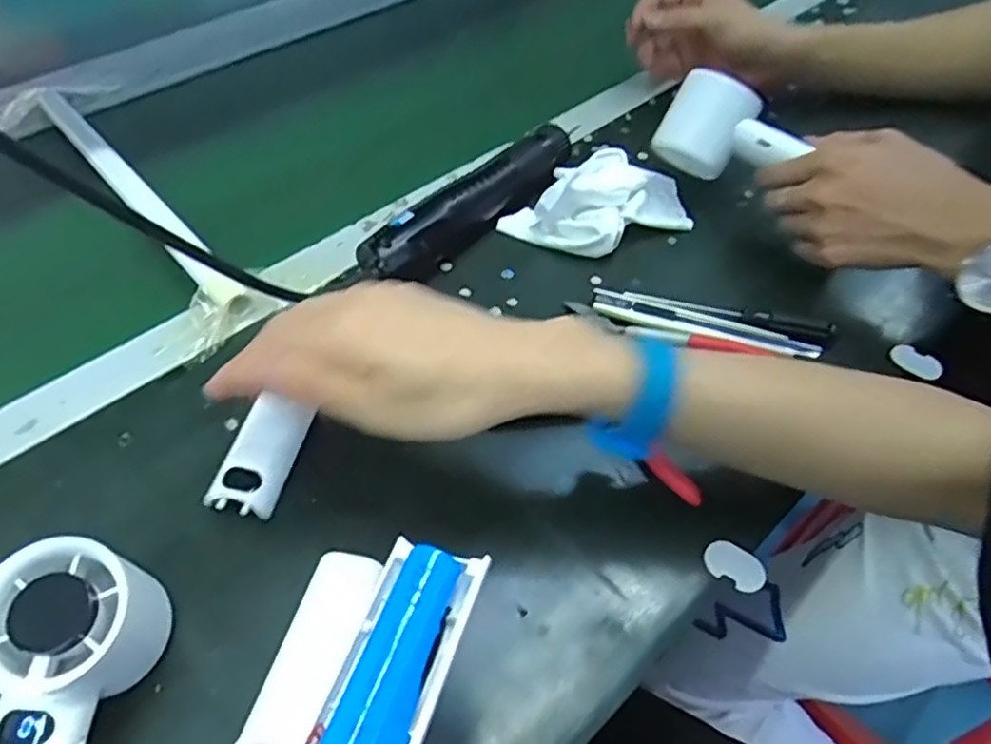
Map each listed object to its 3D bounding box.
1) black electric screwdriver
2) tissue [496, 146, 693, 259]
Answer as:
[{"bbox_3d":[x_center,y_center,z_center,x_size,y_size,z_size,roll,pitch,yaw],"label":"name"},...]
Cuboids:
[{"bbox_3d":[-0.013,-0.116,0.481,0.035,0.043,0.196,34,58,24],"label":"black electric screwdriver"},{"bbox_3d":[0.077,-0.125,0.487,0.143,0.053,0.083,-21,54,-17],"label":"tissue"}]

